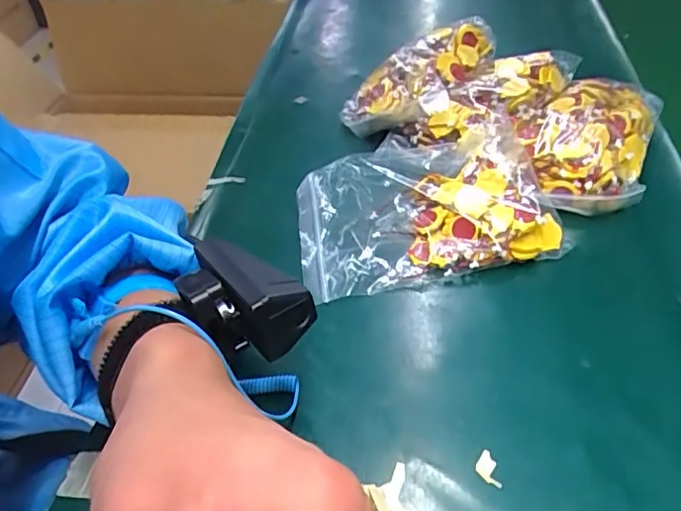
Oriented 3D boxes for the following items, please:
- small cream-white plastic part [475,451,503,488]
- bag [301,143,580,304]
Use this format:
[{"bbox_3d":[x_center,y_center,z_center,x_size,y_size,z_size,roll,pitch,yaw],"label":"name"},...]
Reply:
[{"bbox_3d":[0.069,0.100,0.259,0.010,0.004,0.018,-8,45,0],"label":"small cream-white plastic part"},{"bbox_3d":[0.053,-0.031,0.372,0.164,0.035,0.109,-9,45,-1],"label":"bag"}]

